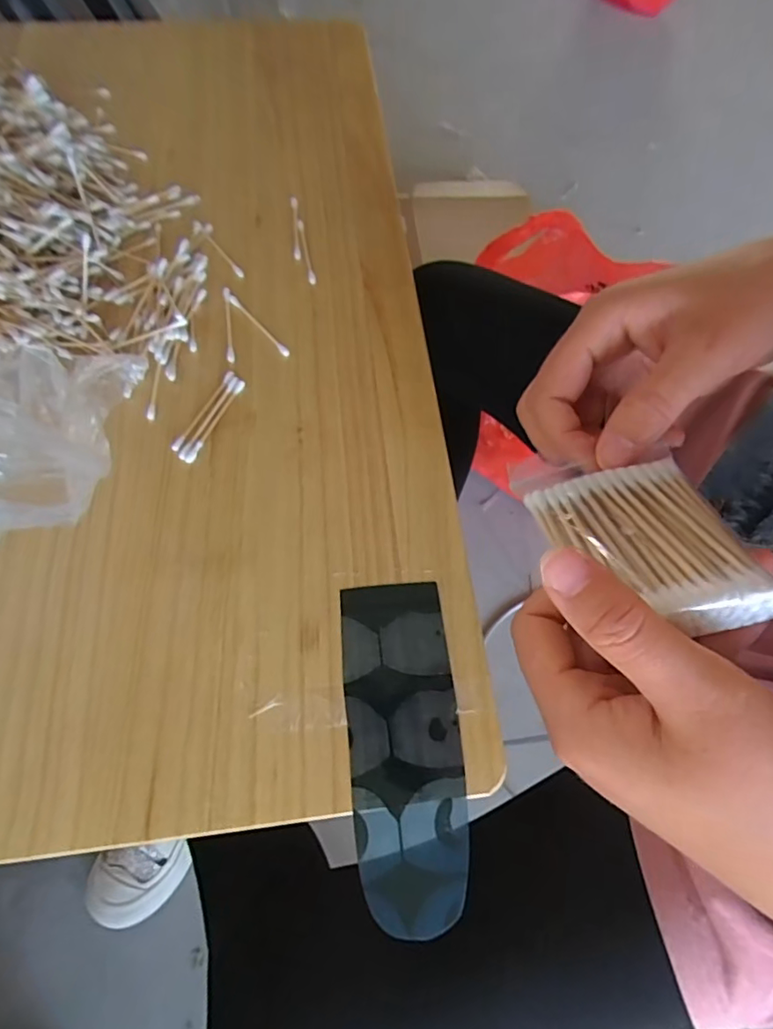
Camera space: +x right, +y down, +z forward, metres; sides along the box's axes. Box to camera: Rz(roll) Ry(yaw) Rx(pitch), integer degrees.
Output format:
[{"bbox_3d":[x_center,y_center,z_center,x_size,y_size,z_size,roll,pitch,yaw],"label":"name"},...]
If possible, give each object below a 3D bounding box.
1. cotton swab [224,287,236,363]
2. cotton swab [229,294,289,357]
[{"bbox_3d":[-0.120,-0.146,0.407,0.006,0.004,0.074,-8,67,-5],"label":"cotton swab"},{"bbox_3d":[-0.099,-0.147,0.409,0.008,0.004,0.076,-37,72,-16],"label":"cotton swab"}]

